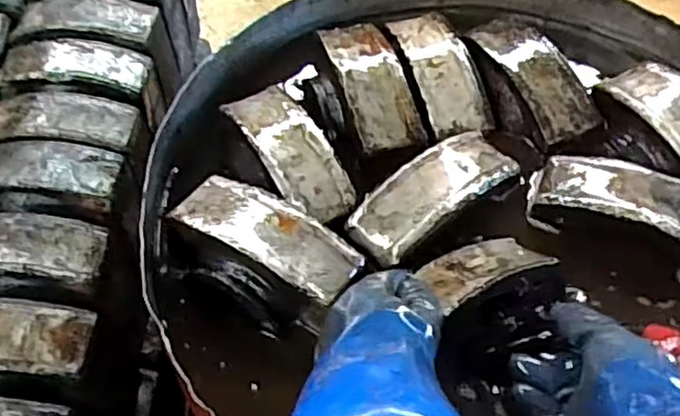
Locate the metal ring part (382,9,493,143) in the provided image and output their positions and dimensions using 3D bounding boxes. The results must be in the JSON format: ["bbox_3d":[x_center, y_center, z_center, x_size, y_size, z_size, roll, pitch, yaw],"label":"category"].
[{"bbox_3d":[0.096,-0.133,0.655,0.060,0.031,0.145,-13,56,-8],"label":"metal ring part"}]

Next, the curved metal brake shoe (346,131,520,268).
[{"bbox_3d":[0.079,-0.015,0.573,0.152,0.026,0.061,-33,61,-20],"label":"curved metal brake shoe"}]

